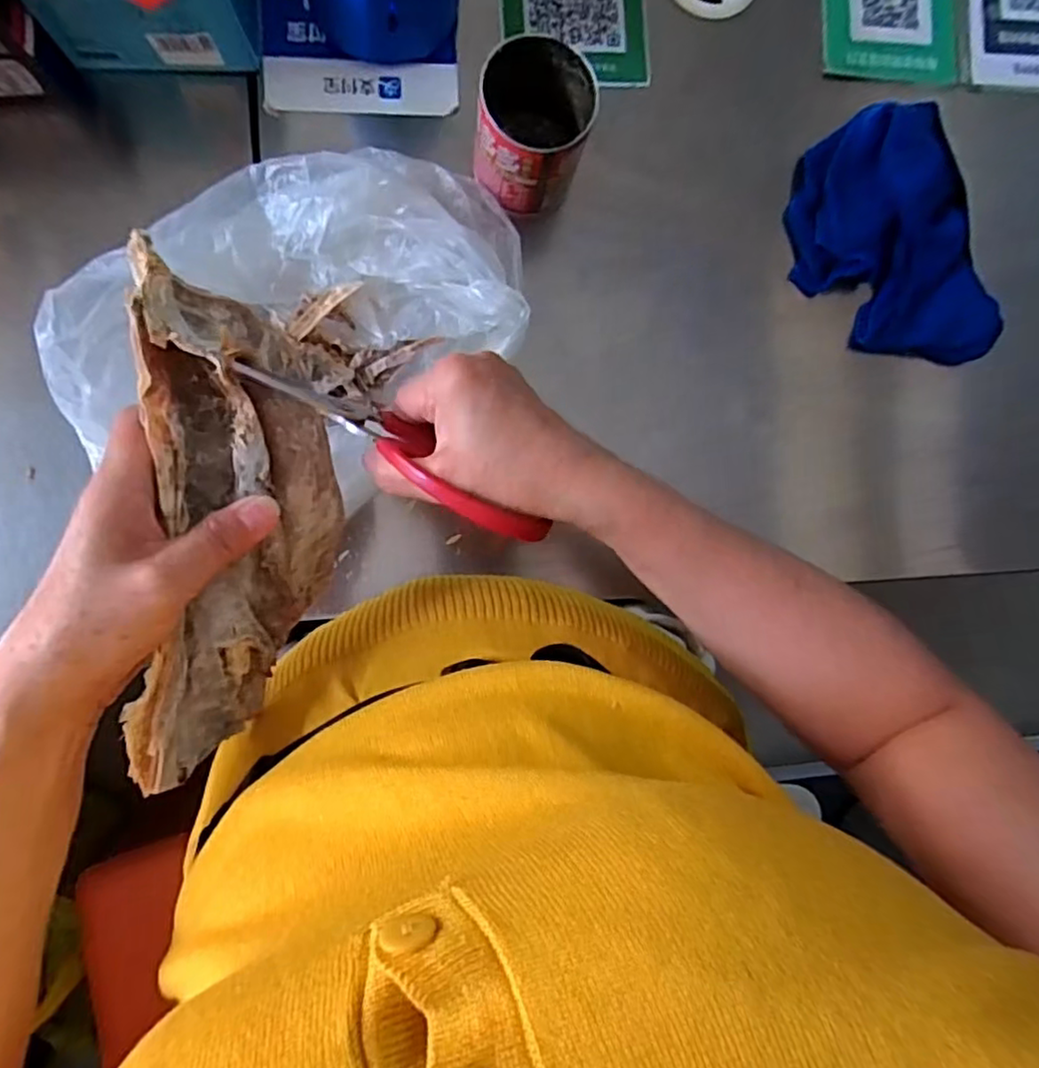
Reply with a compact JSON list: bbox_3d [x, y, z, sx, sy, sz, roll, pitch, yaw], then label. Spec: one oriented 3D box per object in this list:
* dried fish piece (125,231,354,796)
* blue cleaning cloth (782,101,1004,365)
[{"bbox_3d":[-0.125,-0.006,0.290,0.074,0.061,0.214,2,89,-6],"label":"dried fish piece"},{"bbox_3d":[0.247,-0.194,0.431,0.117,0.030,0.163,-13,90,-7],"label":"blue cleaning cloth"}]

